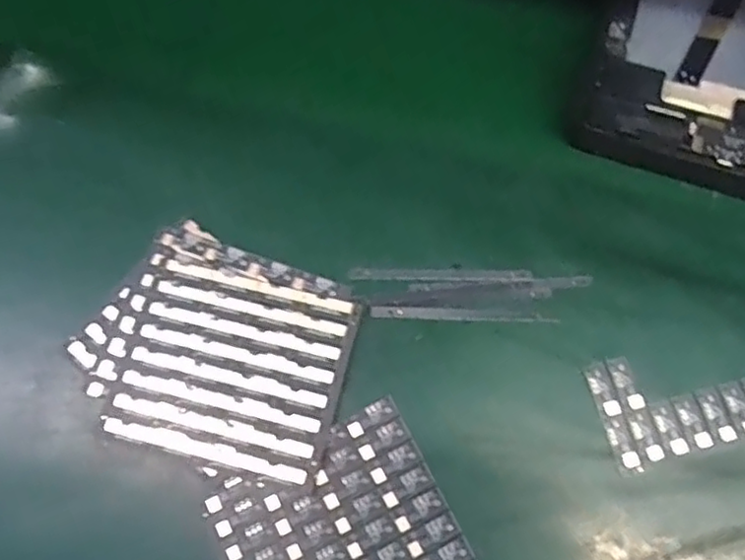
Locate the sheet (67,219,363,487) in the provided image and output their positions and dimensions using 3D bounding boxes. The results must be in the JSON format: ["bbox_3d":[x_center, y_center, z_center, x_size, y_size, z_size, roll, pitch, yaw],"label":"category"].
[{"bbox_3d":[-0.079,0.034,0.342,0.132,0.005,0.109,16,71,5],"label":"sheet"}]

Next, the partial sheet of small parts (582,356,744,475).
[{"bbox_3d":[0.156,0.057,0.330,0.092,0.004,0.050,-12,71,-4],"label":"partial sheet of small parts"}]

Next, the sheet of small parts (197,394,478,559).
[{"bbox_3d":[-0.015,0.120,0.316,0.103,0.004,0.093,-27,73,-7],"label":"sheet of small parts"}]

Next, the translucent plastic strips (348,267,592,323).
[{"bbox_3d":[0.050,0.007,0.352,0.116,0.004,0.029,1,71,0],"label":"translucent plastic strips"}]

